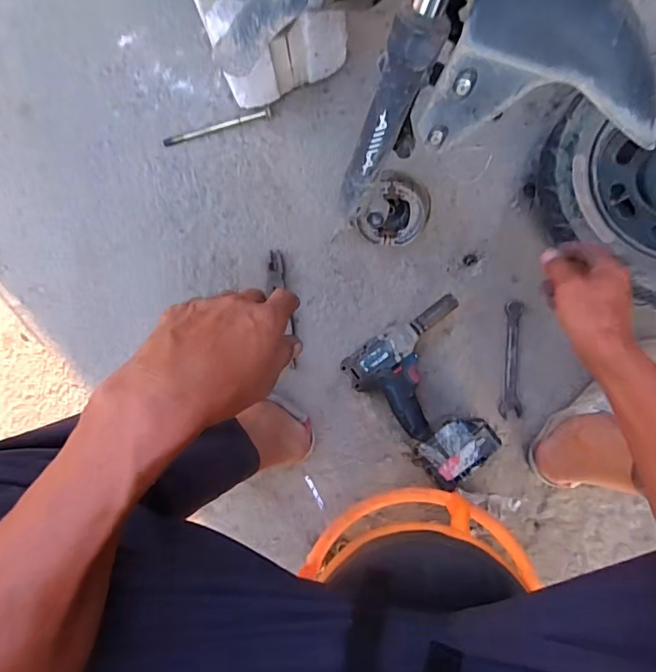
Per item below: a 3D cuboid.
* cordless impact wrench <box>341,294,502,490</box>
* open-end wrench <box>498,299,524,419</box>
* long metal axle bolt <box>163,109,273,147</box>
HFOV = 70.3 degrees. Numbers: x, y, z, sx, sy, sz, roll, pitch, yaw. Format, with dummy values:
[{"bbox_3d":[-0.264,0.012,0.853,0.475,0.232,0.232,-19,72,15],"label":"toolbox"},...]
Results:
[{"bbox_3d":[0.151,0.094,0.708,0.179,0.078,0.240,-29,83,0],"label":"cordless impact wrench"},{"bbox_3d":[0.294,0.036,0.740,0.033,0.006,0.184,5,86,6],"label":"open-end wrench"},{"bbox_3d":[-0.192,-0.360,0.804,0.193,0.013,0.016,-13,85,4],"label":"long metal axle bolt"}]

